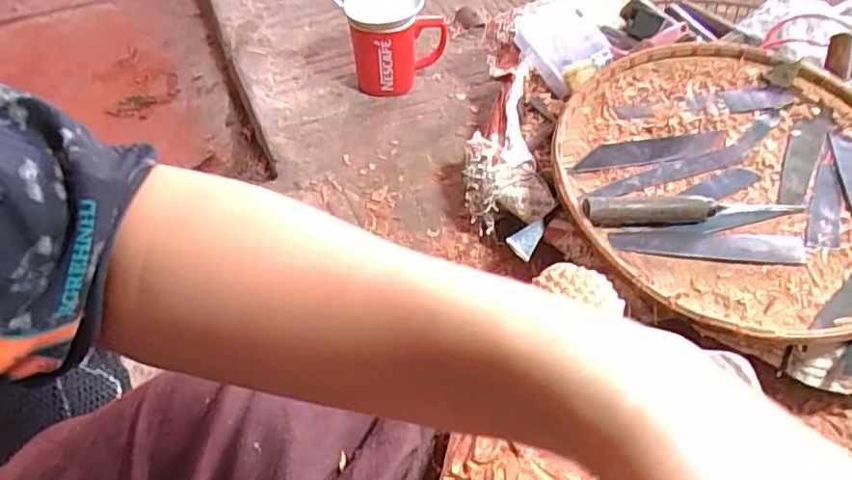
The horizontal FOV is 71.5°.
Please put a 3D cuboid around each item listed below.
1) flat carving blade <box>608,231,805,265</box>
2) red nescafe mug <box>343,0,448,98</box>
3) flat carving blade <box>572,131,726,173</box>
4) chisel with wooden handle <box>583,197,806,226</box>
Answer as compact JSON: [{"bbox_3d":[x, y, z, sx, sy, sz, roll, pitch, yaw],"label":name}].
[{"bbox_3d":[0.217,0.005,0.454,0.143,0.004,0.025,2,52,1],"label":"flat carving blade"},{"bbox_3d":[-0.036,-0.244,0.730,0.120,0.107,0.089,0,52,-1],"label":"red nescafe mug"},{"bbox_3d":[0.194,-0.079,0.511,0.137,0.004,0.025,-8,52,-7],"label":"flat carving blade"},{"bbox_3d":[0.210,-0.026,0.465,0.176,0.017,0.020,-3,52,-4],"label":"chisel with wooden handle"}]

